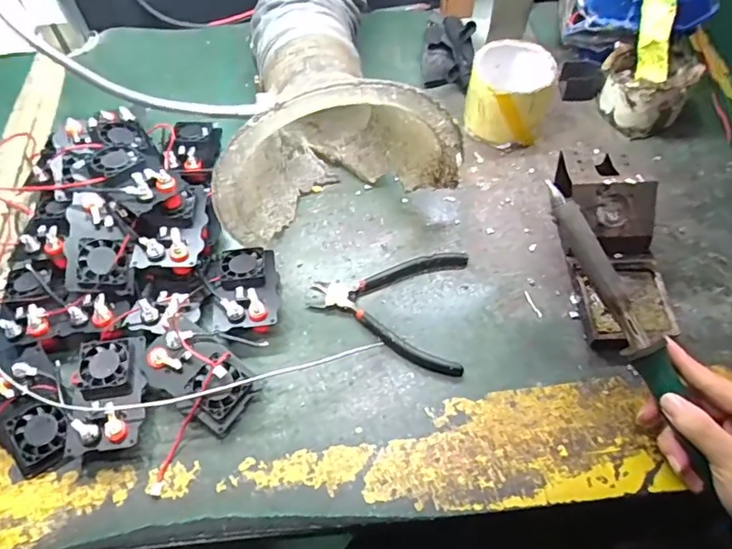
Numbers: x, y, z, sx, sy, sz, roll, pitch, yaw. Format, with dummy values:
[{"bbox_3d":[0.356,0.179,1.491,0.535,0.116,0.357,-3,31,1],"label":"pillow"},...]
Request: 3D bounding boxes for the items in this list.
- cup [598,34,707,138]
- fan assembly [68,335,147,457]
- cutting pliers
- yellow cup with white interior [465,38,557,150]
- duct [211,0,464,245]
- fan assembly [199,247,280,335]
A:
[{"bbox_3d":[0.301,-0.198,0.590,0.082,0.070,0.086,4,60,1],"label":"cup"},{"bbox_3d":[-0.205,0.097,0.444,0.054,0.028,0.087,-9,59,-4],"label":"fan assembly"},{"bbox_3d":[0.021,0.024,0.495,0.135,0.014,0.115,8,60,6],"label":"cutting pliers"},{"bbox_3d":[0.152,-0.194,0.581,0.080,0.075,0.094,19,61,12],"label":"yellow cup with white interior"},{"bbox_3d":[-0.044,-0.238,0.518,0.200,0.200,0.378,-7,81,-5],"label":"duct"},{"bbox_3d":[-0.110,0.010,0.494,0.064,0.027,0.090,-14,60,-7],"label":"fan assembly"}]

